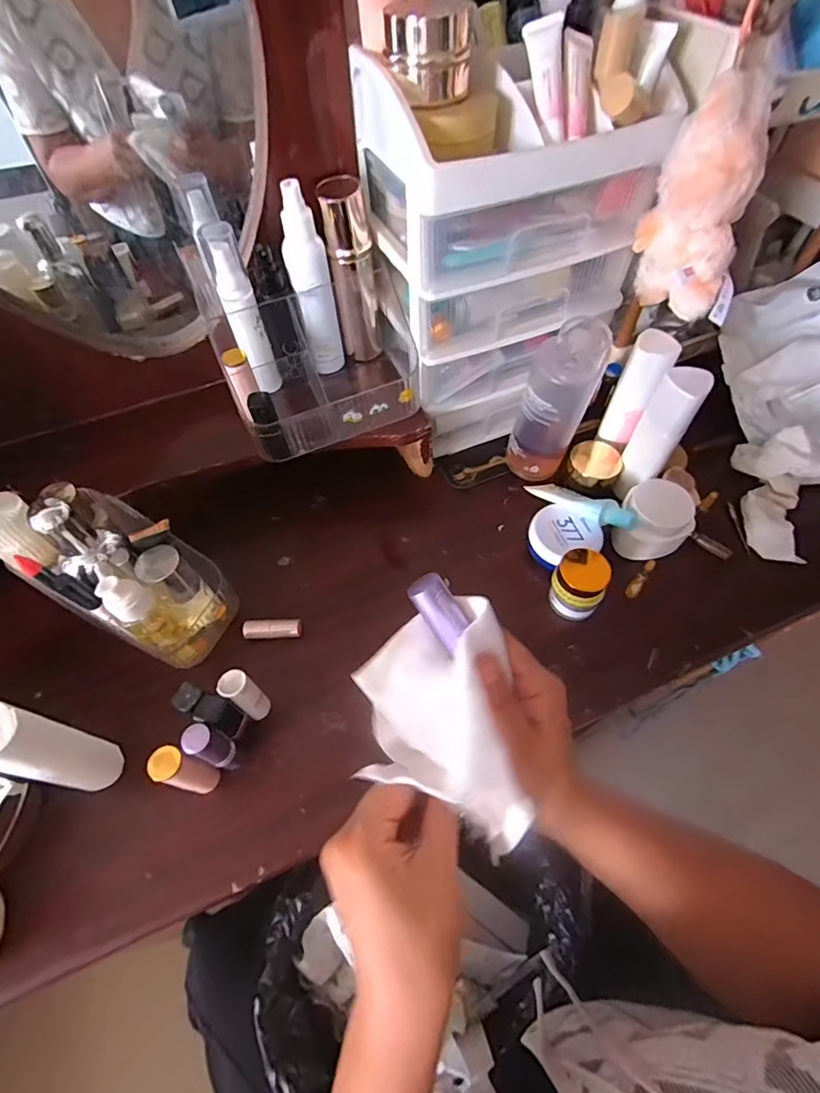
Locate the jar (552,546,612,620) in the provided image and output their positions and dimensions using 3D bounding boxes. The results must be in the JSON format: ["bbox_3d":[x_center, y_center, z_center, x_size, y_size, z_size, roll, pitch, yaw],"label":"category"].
[{"bbox_3d":[0.156,0.041,0.462,0.046,0.071,0.044,0,58,1],"label":"jar"}]

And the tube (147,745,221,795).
[{"bbox_3d":[-0.170,0.174,0.380,0.023,0.086,0.022,14,60,9],"label":"tube"}]

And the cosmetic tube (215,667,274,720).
[{"bbox_3d":[-0.135,0.125,0.410,0.022,0.077,0.022,0,58,1],"label":"cosmetic tube"}]

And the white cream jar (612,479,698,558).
[{"bbox_3d":[0.247,-0.024,0.501,0.067,0.062,0.060,26,62,16],"label":"white cream jar"}]

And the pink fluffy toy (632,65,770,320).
[{"bbox_3d":[0.237,-0.273,0.405,0.081,0.154,0.068,23,61,14],"label":"pink fluffy toy"}]

